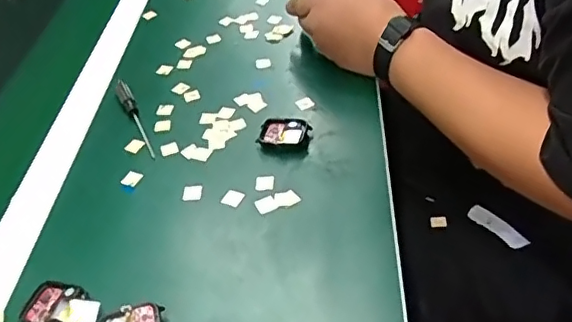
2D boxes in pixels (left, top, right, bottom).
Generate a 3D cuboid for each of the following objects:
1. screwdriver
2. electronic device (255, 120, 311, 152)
[{"bbox_3d":[-0.153,-0.045,0.585,0.014,0.012,0.128,-22,44,-15],"label":"screwdriver"},{"bbox_3d":[-0.002,-0.025,0.541,0.047,0.008,0.038,4,44,13],"label":"electronic device"}]

